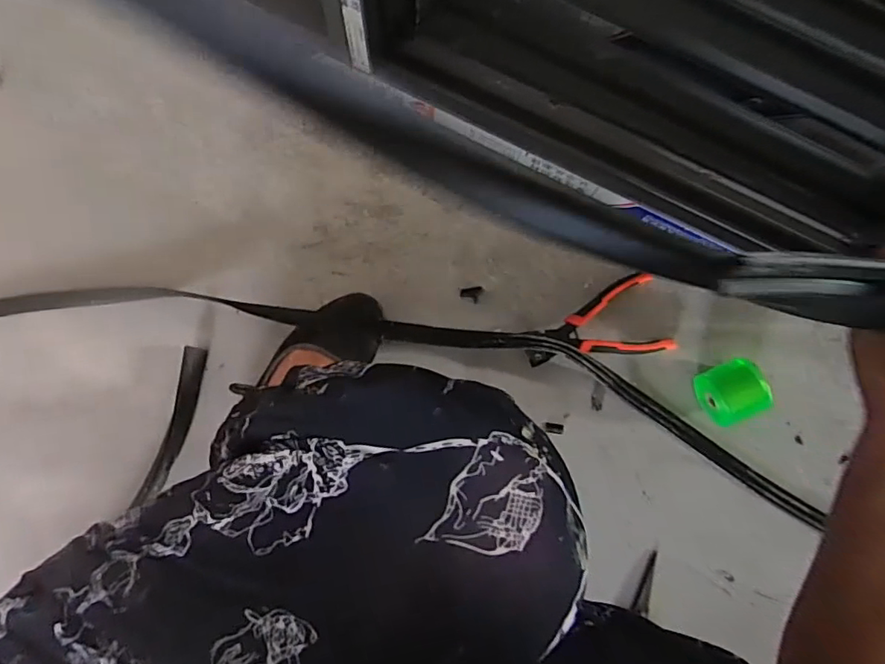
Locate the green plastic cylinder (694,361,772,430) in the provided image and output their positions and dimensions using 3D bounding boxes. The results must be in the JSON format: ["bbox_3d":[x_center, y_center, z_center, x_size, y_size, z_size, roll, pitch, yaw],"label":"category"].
[{"bbox_3d":[0.312,0.063,0.600,0.057,0.061,0.067,-26,88,-1],"label":"green plastic cylinder"}]

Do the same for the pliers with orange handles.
[{"bbox_3d":[0.172,0.000,0.617,0.160,0.027,0.092,-19,88,0],"label":"pliers with orange handles"}]

